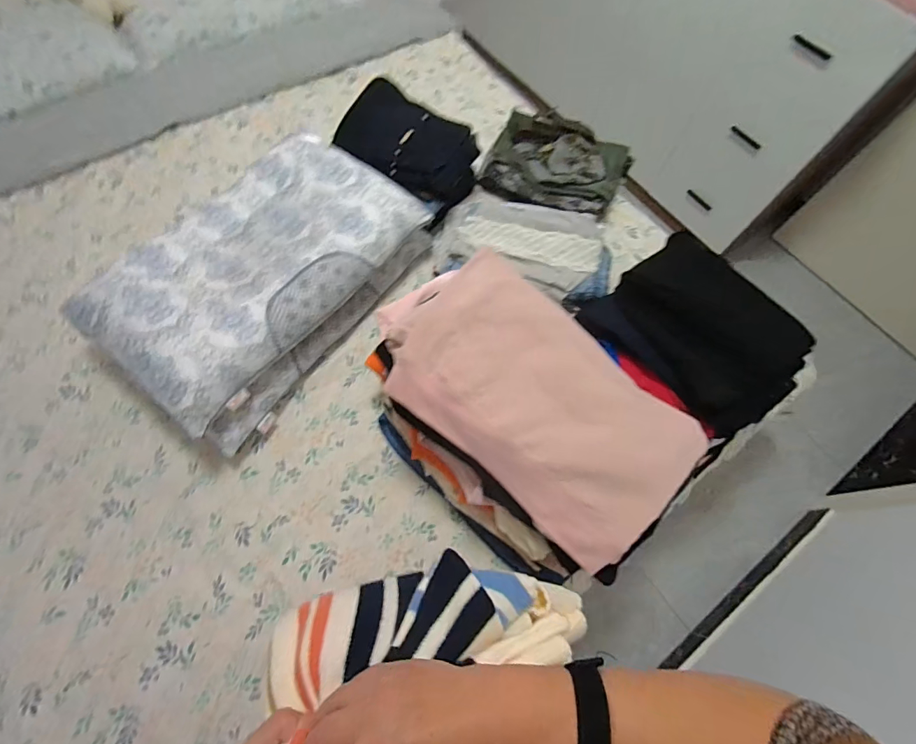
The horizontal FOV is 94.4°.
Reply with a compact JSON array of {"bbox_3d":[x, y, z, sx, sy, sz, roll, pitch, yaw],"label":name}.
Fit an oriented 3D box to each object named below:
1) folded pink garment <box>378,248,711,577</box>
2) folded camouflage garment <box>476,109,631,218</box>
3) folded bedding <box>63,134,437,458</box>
[{"bbox_3d":[0.113,0.033,0.642,0.485,0.029,0.274,43,78,8],"label":"folded pink garment"},{"bbox_3d":[0.265,-0.564,1.160,0.370,0.087,0.298,24,68,9],"label":"folded camouflage garment"},{"bbox_3d":[-0.404,-0.206,0.908,0.378,0.212,0.629,32,70,12],"label":"folded bedding"}]

